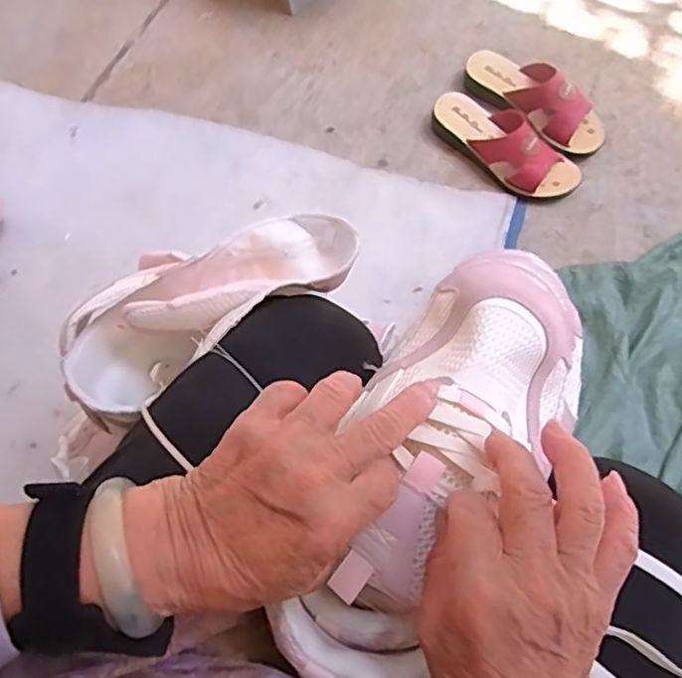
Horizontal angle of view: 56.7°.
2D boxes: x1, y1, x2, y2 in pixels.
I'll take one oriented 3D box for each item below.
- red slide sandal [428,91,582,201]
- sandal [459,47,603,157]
[{"bbox_3d":[0.224,-0.269,0.875,0.225,0.079,0.081,34,75,11],"label":"red slide sandal"},{"bbox_3d":[0.281,-0.349,0.906,0.087,0.080,0.223,-43,76,-13],"label":"sandal"}]

